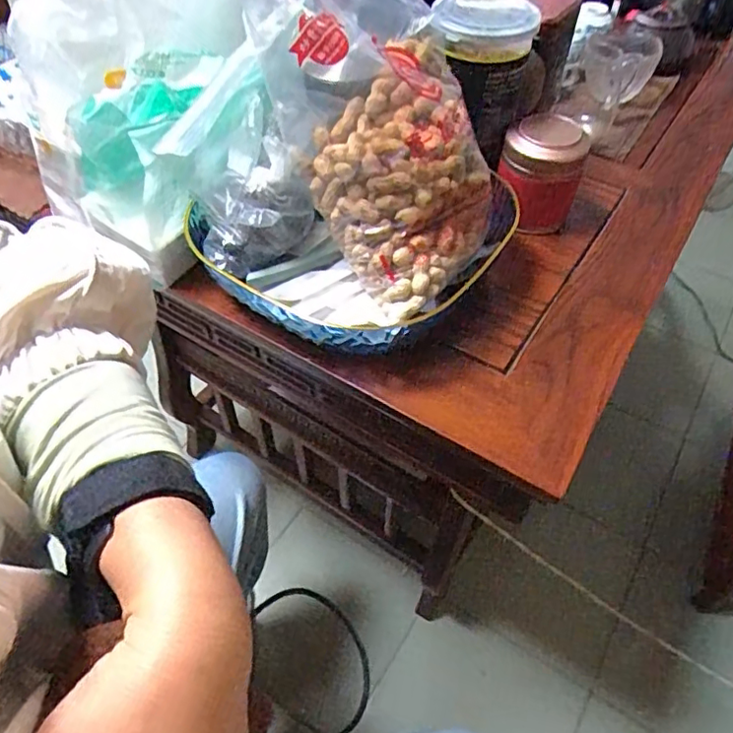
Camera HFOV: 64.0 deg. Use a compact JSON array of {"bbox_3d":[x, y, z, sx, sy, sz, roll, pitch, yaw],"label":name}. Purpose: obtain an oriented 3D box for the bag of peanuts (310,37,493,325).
[{"bbox_3d":[0.027,-0.139,0.411,0.123,0.111,0.138,34,59,24],"label":"bag of peanuts"}]

